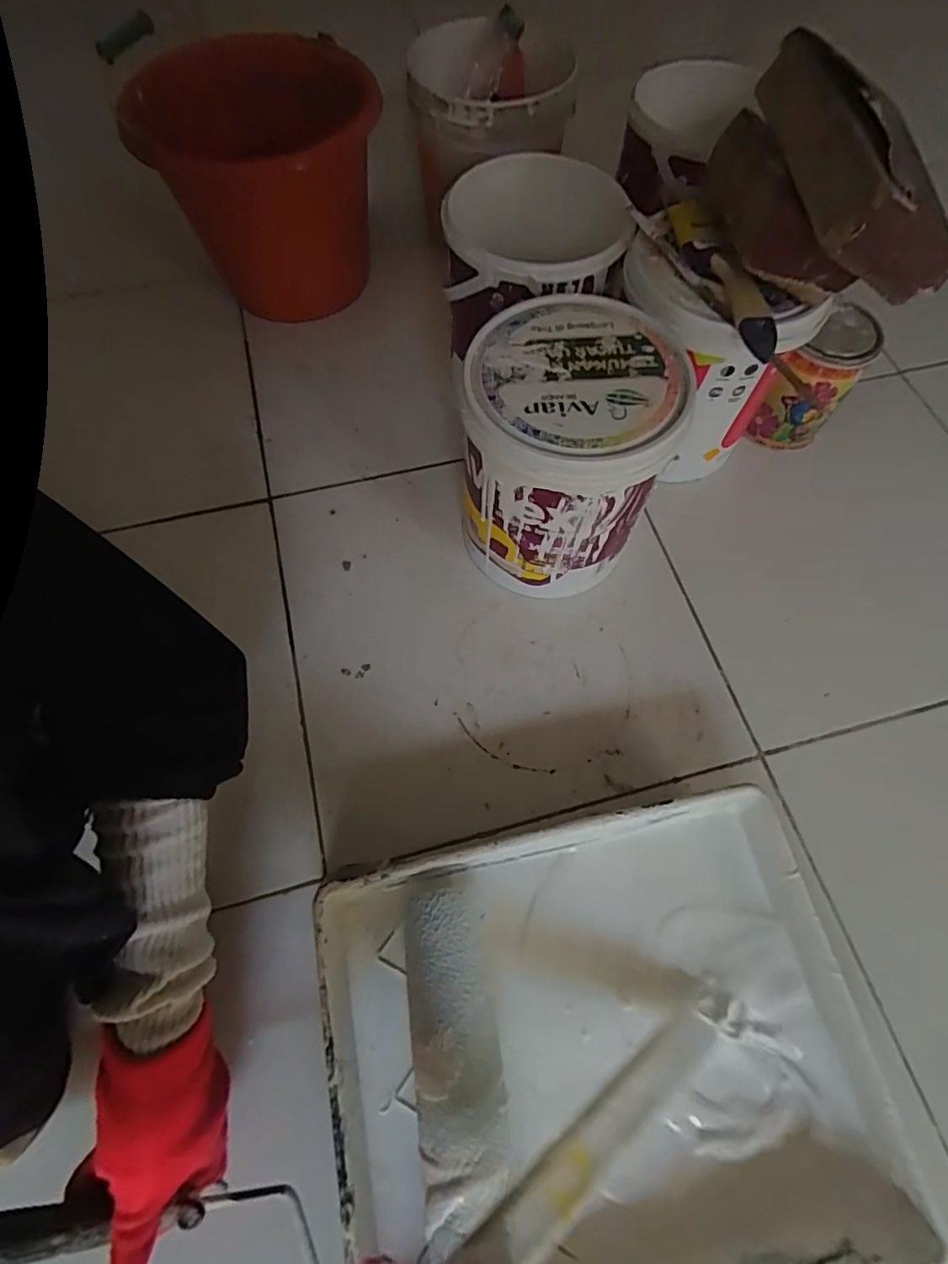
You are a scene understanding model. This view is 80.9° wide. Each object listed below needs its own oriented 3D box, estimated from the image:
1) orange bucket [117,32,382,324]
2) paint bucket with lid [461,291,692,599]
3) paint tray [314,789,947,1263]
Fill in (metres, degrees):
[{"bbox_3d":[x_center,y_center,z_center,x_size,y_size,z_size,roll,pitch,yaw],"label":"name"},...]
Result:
[{"bbox_3d":[-0.244,-0.550,0.701,0.253,0.210,0.253,0,66,0],"label":"orange bucket"},{"bbox_3d":[0.078,-0.151,0.513,0.162,0.208,0.164,0,66,0],"label":"paint bucket with lid"},{"bbox_3d":[0.093,0.294,0.386,0.366,0.075,0.304,-11,66,-5],"label":"paint tray"}]

